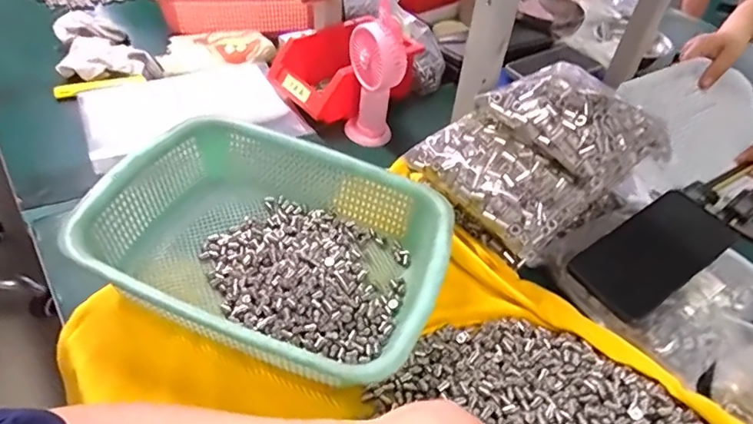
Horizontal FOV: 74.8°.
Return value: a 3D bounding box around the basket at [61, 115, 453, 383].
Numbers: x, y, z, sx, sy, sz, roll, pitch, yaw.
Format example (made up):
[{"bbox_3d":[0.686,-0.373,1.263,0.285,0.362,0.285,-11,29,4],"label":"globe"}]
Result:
[{"bbox_3d":[-0.086,0.028,0.443,0.290,0.098,0.215,16,50,14],"label":"basket"}]

